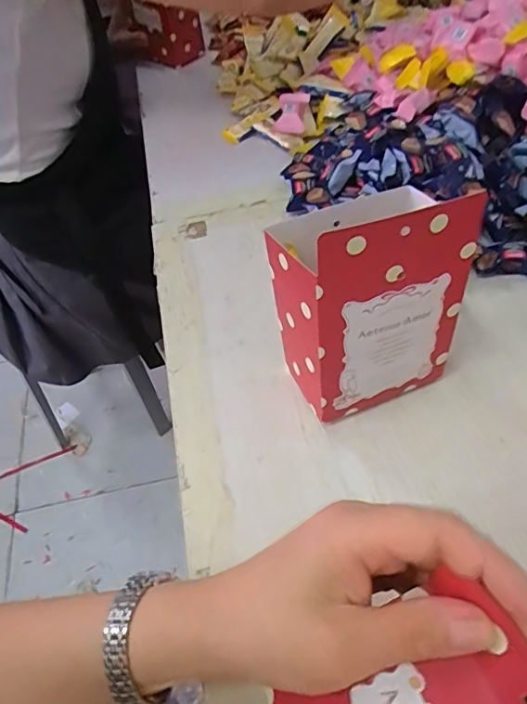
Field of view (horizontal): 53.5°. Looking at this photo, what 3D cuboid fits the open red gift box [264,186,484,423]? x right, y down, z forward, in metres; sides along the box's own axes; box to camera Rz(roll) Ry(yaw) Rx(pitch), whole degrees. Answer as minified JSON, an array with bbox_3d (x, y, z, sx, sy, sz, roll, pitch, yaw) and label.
[{"bbox_3d":[0.064,-0.036,0.329,0.102,0.159,0.070,-21,52,-11],"label":"open red gift box"}]

